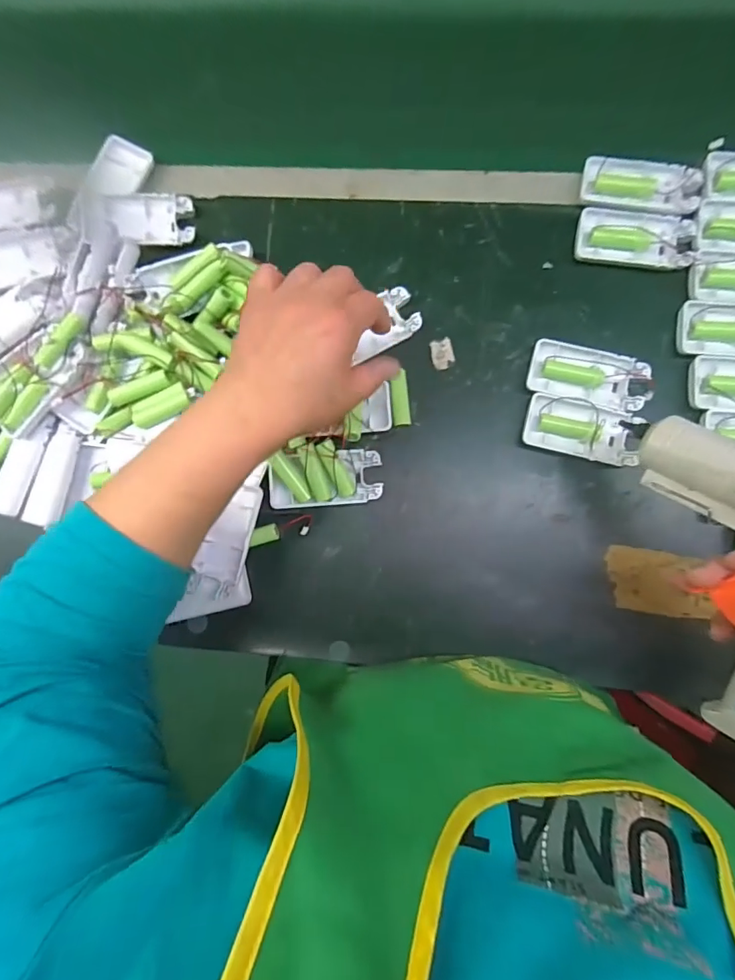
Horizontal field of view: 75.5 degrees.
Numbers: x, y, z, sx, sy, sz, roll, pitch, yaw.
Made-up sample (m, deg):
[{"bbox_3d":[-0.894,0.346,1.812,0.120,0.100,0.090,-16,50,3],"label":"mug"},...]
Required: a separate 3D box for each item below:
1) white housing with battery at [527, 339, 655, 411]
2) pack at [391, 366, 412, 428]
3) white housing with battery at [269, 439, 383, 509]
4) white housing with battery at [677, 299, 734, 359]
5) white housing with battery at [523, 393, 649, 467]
[{"bbox_3d":[0.187,-0.095,0.401,0.098,0.014,0.046,11,86,5],"label":"white housing with battery"},{"bbox_3d":[0.028,-0.079,0.412,0.015,0.008,0.048,-5,84,4],"label":"pack"},{"bbox_3d":[-0.037,-0.012,0.402,0.095,0.025,0.050,-5,84,4],"label":"white housing with battery"},{"bbox_3d":[0.314,-0.136,0.395,0.097,0.016,0.049,1,85,4],"label":"white housing with battery"},{"bbox_3d":[0.179,-0.050,0.390,0.091,0.024,0.047,15,86,3],"label":"white housing with battery"}]

